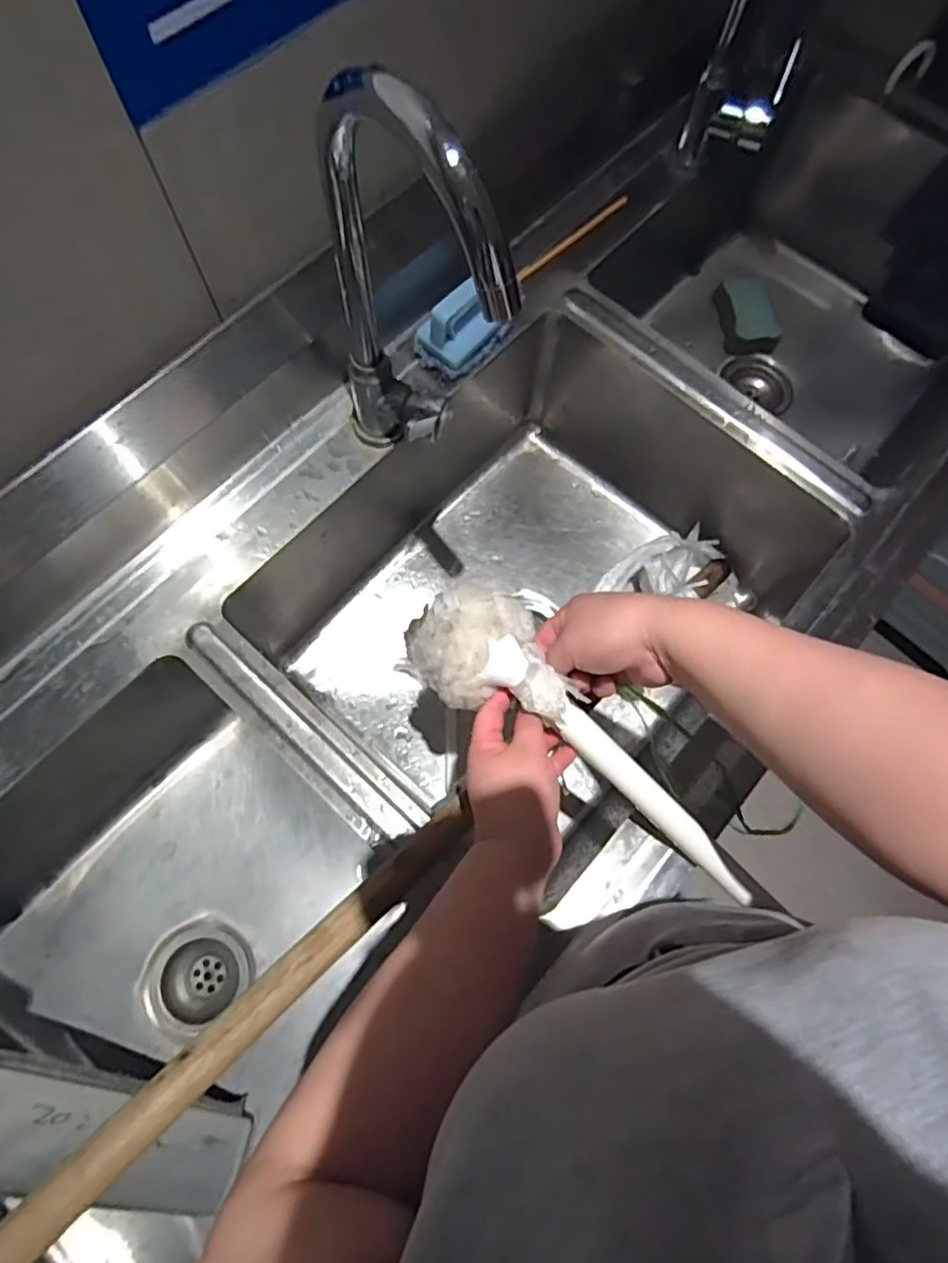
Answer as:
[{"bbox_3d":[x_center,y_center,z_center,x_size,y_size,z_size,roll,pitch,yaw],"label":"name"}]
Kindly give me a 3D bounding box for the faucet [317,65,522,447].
[{"bbox_3d":[-0.047,-0.217,0.479,0.069,0.347,0.181,-27,76,-10],"label":"faucet"}]

